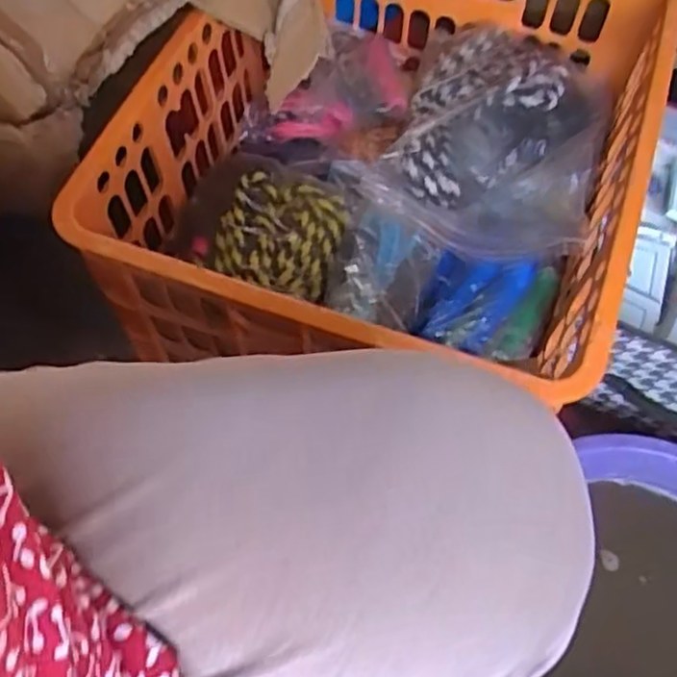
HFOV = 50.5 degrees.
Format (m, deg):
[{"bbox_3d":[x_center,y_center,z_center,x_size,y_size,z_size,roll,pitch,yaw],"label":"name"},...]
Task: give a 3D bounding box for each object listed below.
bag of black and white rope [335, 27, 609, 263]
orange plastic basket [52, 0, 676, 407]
[{"bbox_3d":[0.142,-0.200,0.676,0.218,0.069,0.279,21,66,7],"label":"bag of black and white rope"},{"bbox_3d":[0.055,-0.177,0.640,0.390,0.168,0.471,21,66,7],"label":"orange plastic basket"}]

